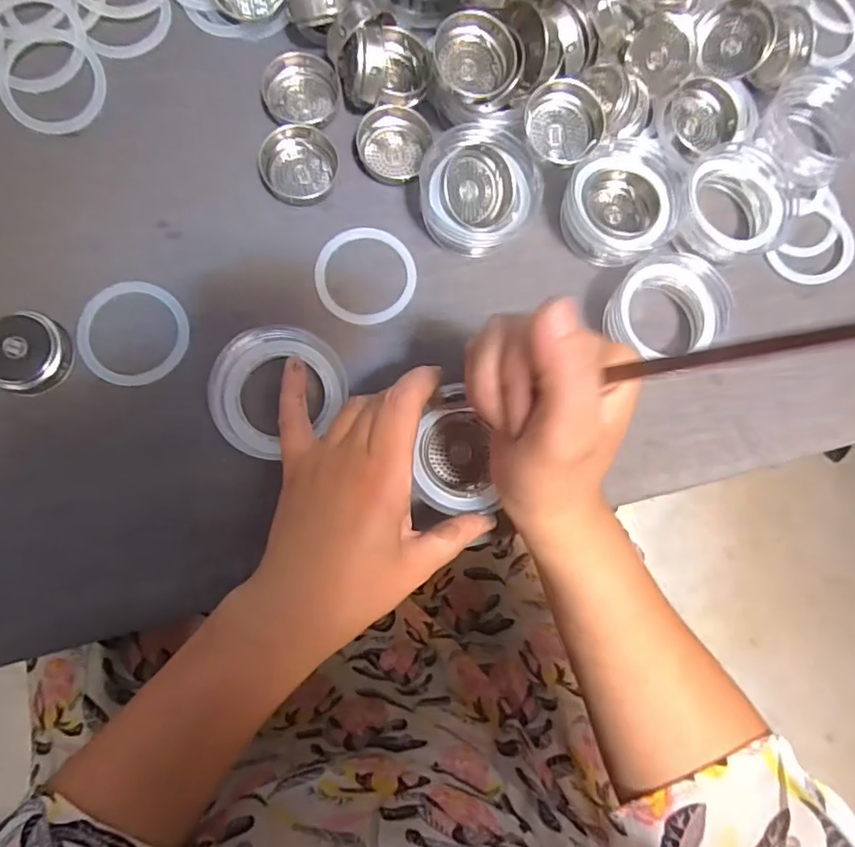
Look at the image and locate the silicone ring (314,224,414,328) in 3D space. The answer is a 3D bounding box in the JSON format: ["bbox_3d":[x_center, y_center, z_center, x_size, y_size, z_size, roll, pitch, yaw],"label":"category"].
[{"bbox_3d":[-0.036,-0.087,0.341,0.058,0.004,0.059,1,82,-5],"label":"silicone ring"}]

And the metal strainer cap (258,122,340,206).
[{"bbox_3d":[-0.075,-0.153,0.340,0.040,0.015,0.041,1,82,-5],"label":"metal strainer cap"}]

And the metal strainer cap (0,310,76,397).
[{"bbox_3d":[-0.212,-0.037,0.309,0.040,0.012,0.042,1,82,-5],"label":"metal strainer cap"}]

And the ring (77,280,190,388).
[{"bbox_3d":[-0.163,-0.050,0.322,0.057,0.006,0.060,1,82,-5],"label":"ring"}]

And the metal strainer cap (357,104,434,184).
[{"bbox_3d":[-0.021,-0.169,0.348,0.040,0.015,0.042,1,82,-5],"label":"metal strainer cap"}]

